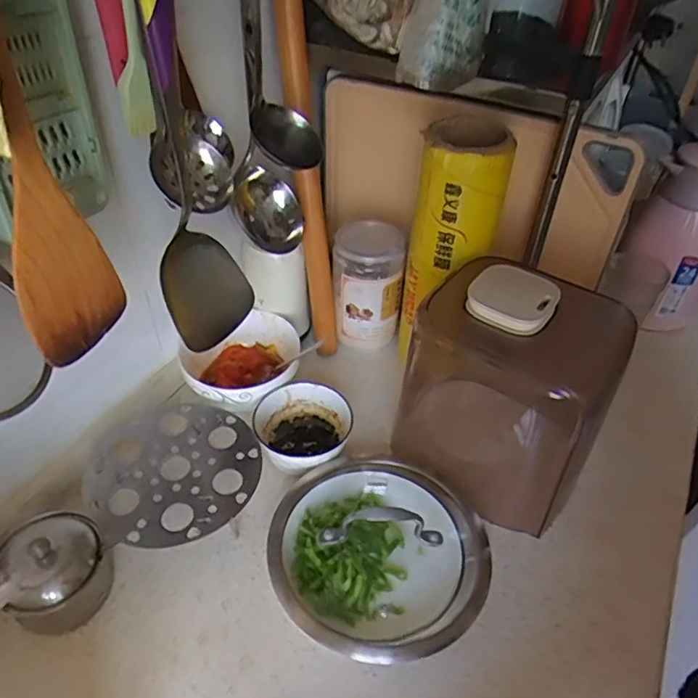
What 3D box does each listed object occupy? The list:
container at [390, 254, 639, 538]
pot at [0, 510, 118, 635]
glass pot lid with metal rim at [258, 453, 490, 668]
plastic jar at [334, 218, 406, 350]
[{"bbox_3d":[0.166,0.039,0.599,0.200,0.219,0.162,28,48,25],"label":"container"},{"bbox_3d":[-0.262,0.195,0.509,0.083,0.071,0.089,23,46,21],"label":"pot"},{"bbox_3d":[0.026,0.181,0.542,0.202,0.078,0.194,1,43,-1],"label":"glass pot lid with metal rim"},{"bbox_3d":[0.025,-0.077,0.759,0.083,0.164,0.077,1,43,-1],"label":"plastic jar"}]

